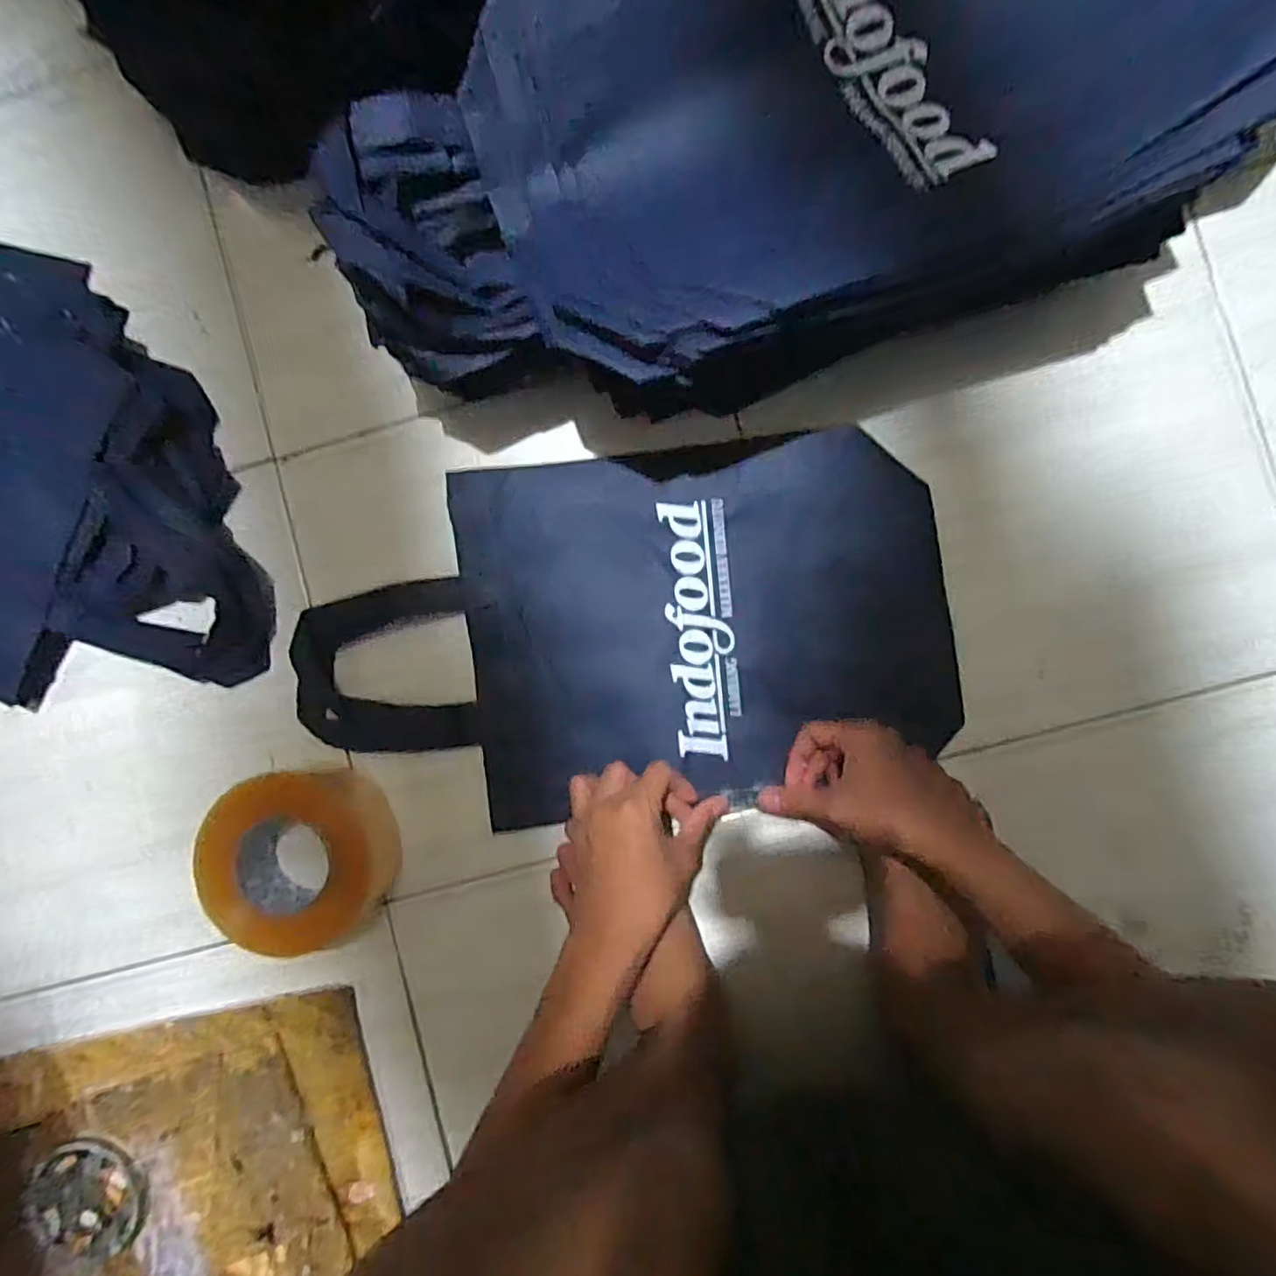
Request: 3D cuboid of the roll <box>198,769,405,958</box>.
[{"bbox_3d":[-0.278,0.186,0.516,0.136,0.059,0.149,0,89,4],"label":"roll"}]

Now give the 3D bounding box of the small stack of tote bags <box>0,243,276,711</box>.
[{"bbox_3d":[-0.611,-0.153,0.543,0.643,0.055,0.397,21,91,4],"label":"small stack of tote bags"}]

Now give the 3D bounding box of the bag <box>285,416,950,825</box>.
[{"bbox_3d":[-0.016,-0.007,0.530,0.533,0.021,0.282,-8,89,4],"label":"bag"}]

